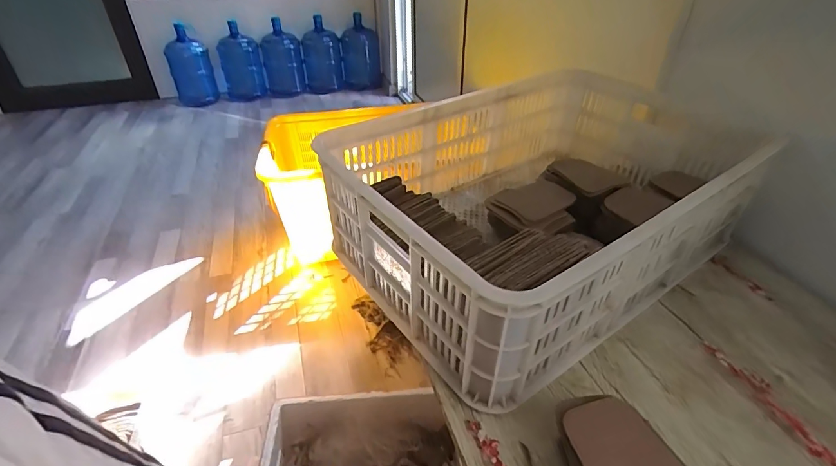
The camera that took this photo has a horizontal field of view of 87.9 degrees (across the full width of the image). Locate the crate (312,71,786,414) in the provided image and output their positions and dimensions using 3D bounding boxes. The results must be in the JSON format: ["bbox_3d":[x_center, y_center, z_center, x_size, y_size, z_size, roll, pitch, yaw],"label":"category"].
[{"bbox_3d":[0.246,-0.082,0.732,0.722,0.199,0.428,-23,42,-29],"label":"crate"}]

